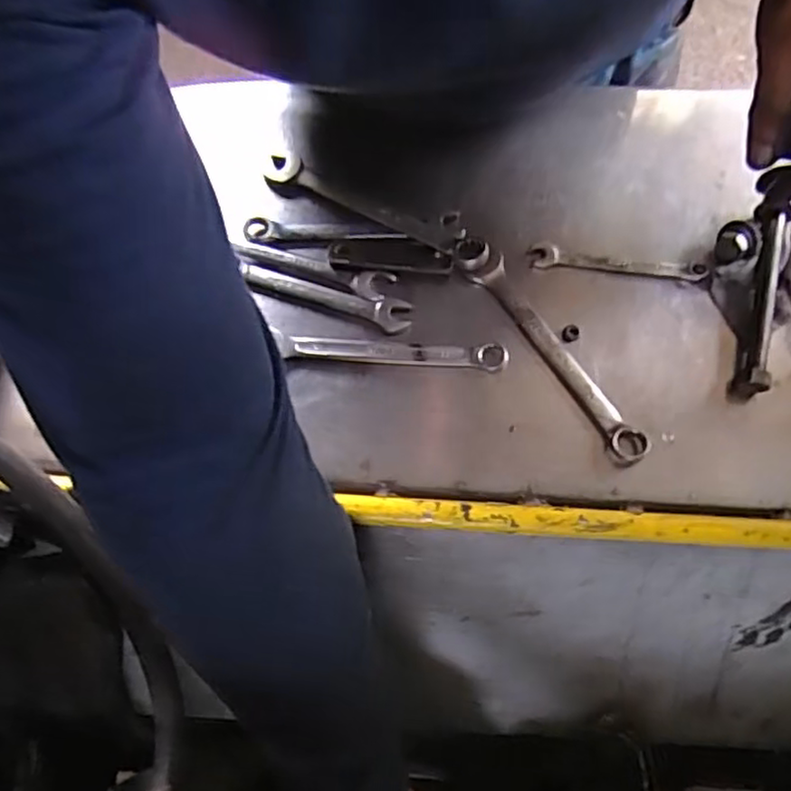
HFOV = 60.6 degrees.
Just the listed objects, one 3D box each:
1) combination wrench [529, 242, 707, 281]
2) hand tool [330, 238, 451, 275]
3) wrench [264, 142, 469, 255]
[{"bbox_3d":[0.145,-0.088,0.442,0.111,0.005,0.019,4,70,6],"label":"combination wrench"},{"bbox_3d":[-0.004,-0.091,0.440,0.078,0.008,0.024,2,70,5],"label":"hand tool"},{"bbox_3d":[-0.024,-0.137,0.457,0.151,0.013,0.035,26,74,13],"label":"wrench"}]

